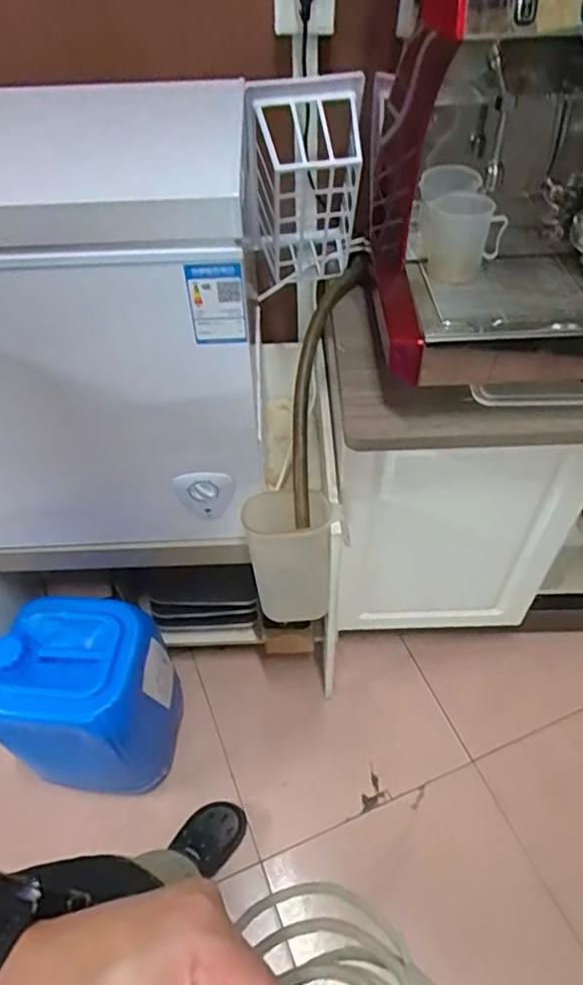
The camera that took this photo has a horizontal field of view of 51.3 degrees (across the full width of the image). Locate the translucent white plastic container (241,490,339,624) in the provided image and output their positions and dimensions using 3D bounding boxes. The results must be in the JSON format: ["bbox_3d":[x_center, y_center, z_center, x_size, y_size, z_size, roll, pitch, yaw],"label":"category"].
[{"bbox_3d":[0.001,0.108,1.030,0.138,0.240,0.113,-12,50,-7],"label":"translucent white plastic container"}]

